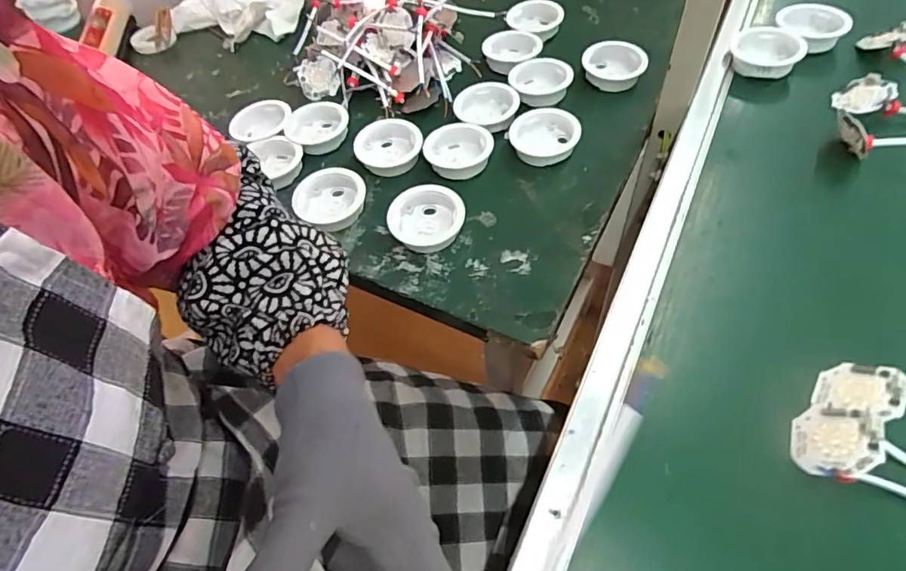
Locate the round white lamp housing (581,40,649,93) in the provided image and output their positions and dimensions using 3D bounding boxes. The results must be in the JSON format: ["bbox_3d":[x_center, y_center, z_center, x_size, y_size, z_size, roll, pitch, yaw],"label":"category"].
[{"bbox_3d":[0.191,-0.261,0.606,0.071,0.023,0.066,2,56,7],"label":"round white lamp housing"}]

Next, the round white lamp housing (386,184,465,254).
[{"bbox_3d":[-0.024,-0.065,0.493,0.063,0.026,0.068,-2,56,3],"label":"round white lamp housing"}]

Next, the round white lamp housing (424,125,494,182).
[{"bbox_3d":[0.005,-0.142,0.545,0.072,0.021,0.068,-2,56,3],"label":"round white lamp housing"}]

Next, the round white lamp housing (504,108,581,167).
[{"bbox_3d":[0.100,-0.159,0.545,0.067,0.022,0.068,-2,56,3],"label":"round white lamp housing"}]

